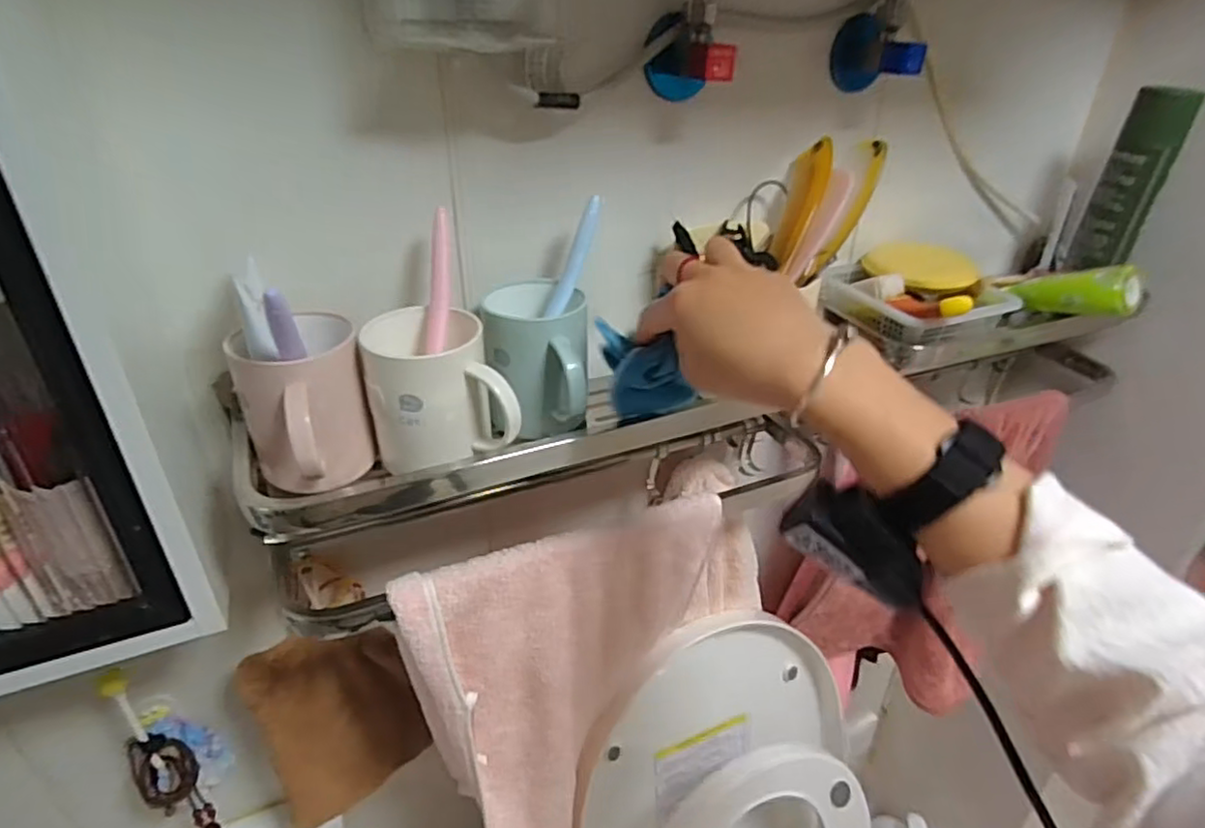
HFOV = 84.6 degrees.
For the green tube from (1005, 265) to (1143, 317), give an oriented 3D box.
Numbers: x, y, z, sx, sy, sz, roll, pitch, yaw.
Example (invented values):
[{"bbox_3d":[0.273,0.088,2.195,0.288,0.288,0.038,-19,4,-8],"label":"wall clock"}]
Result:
[{"bbox_3d":[0.437,-0.112,0.614,0.097,0.039,0.041,7,28,37],"label":"green tube"}]

